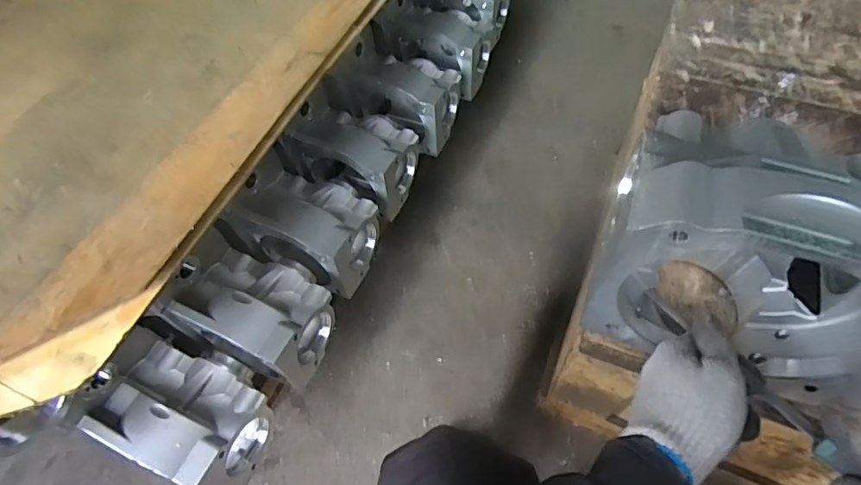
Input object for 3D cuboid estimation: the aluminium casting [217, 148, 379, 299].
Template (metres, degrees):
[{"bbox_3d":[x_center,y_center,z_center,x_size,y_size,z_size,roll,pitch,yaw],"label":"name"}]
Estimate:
[{"bbox_3d":[-0.182,-0.024,0.785,0.172,0.135,0.162,16,60,13],"label":"aluminium casting"}]

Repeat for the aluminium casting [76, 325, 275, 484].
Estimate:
[{"bbox_3d":[-0.312,0.206,0.651,0.189,0.146,0.147,20,60,15],"label":"aluminium casting"}]

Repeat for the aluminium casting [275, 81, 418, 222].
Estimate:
[{"bbox_3d":[-0.126,-0.152,0.866,0.184,0.135,0.156,16,59,13],"label":"aluminium casting"}]

